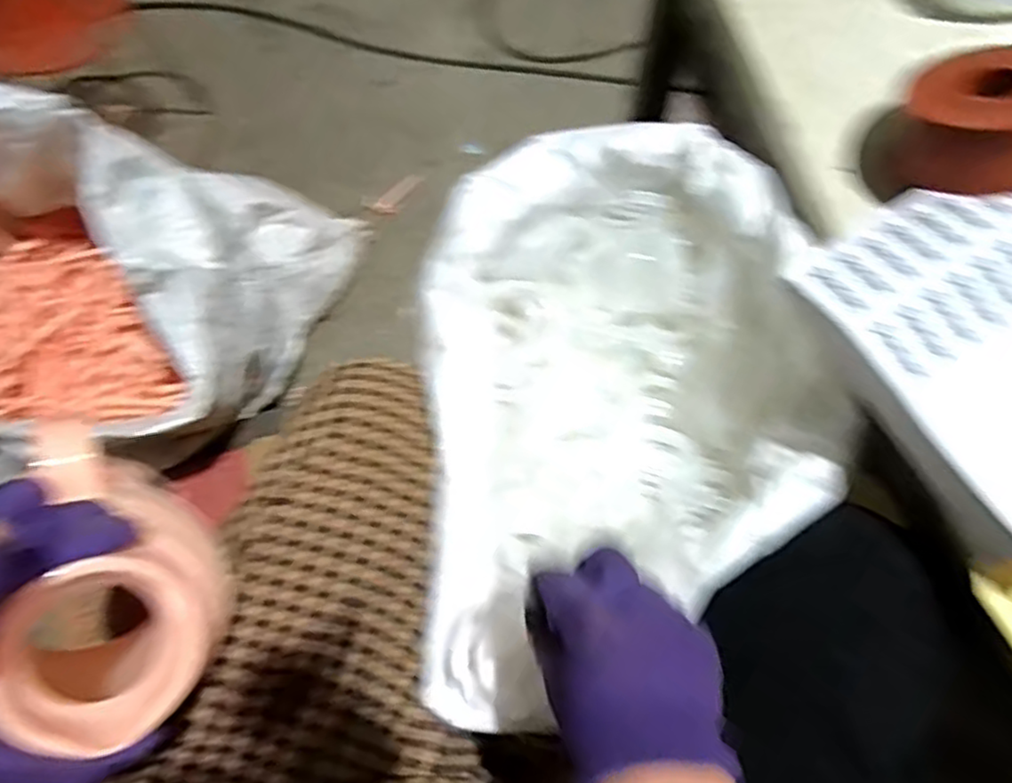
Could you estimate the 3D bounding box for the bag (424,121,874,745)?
[{"bbox_3d":[0.083,0.011,0.508,0.268,0.123,0.378,-2,71,0],"label":"bag"}]

